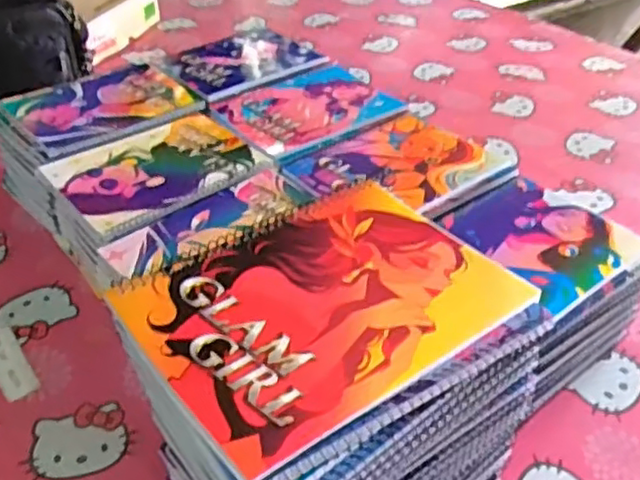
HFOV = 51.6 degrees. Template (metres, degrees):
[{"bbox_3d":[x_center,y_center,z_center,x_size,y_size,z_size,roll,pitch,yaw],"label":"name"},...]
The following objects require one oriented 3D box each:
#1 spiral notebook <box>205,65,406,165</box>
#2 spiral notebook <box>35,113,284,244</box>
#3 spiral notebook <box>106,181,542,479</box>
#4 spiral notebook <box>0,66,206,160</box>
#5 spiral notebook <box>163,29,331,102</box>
[{"bbox_3d":[-0.015,-0.163,0.812,0.199,0.008,0.169,-25,45,-28],"label":"spiral notebook"},{"bbox_3d":[-0.172,-0.079,0.700,0.200,0.008,0.158,-26,45,-29],"label":"spiral notebook"},{"bbox_3d":[0.002,0.030,0.373,0.198,0.009,0.148,-25,45,-29],"label":"spiral notebook"},{"bbox_3d":[-0.264,-0.165,0.810,0.200,0.007,0.164,-25,45,-29],"label":"spiral notebook"},{"bbox_3d":[-0.109,-0.253,0.940,0.231,0.016,0.164,-31,48,-34],"label":"spiral notebook"}]

